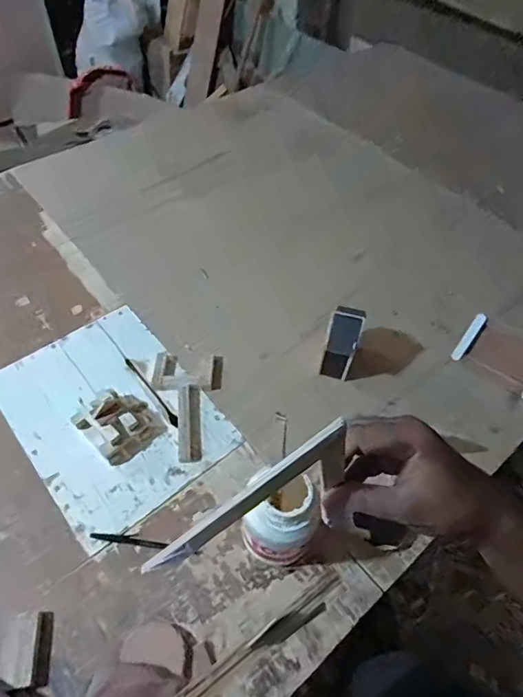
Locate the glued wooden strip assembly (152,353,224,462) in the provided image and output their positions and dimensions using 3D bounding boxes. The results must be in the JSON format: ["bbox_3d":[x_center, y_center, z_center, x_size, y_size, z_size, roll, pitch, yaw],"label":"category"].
[{"bbox_3d":[-0.130,0.089,0.770,0.113,0.021,0.187,5,54,0],"label":"glued wooden strip assembly"}]

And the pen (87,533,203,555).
[{"bbox_3d":[-0.160,0.269,0.642,0.153,0.010,0.013,8,54,2],"label":"pen"}]

